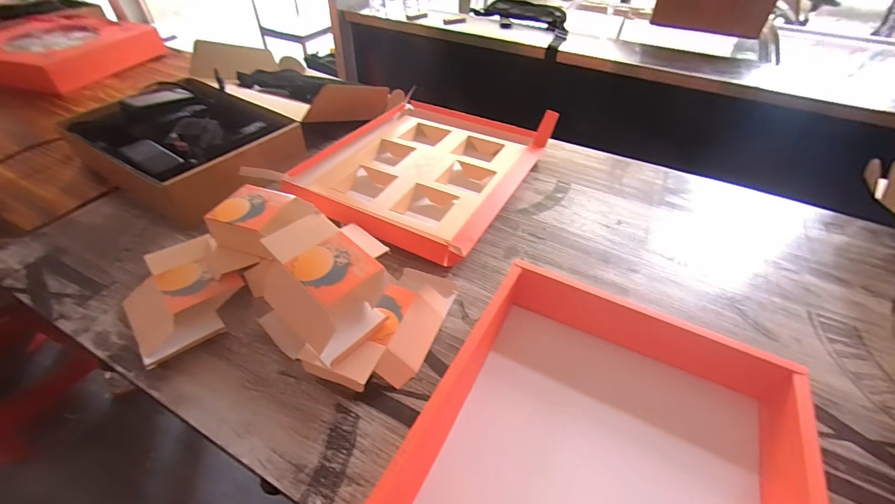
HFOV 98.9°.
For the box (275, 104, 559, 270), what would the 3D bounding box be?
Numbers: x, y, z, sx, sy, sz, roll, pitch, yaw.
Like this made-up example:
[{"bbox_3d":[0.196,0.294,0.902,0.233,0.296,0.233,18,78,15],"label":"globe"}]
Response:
[{"bbox_3d":[-0.041,-0.162,0.734,0.359,0.063,0.427,21,48,21],"label":"box"}]

